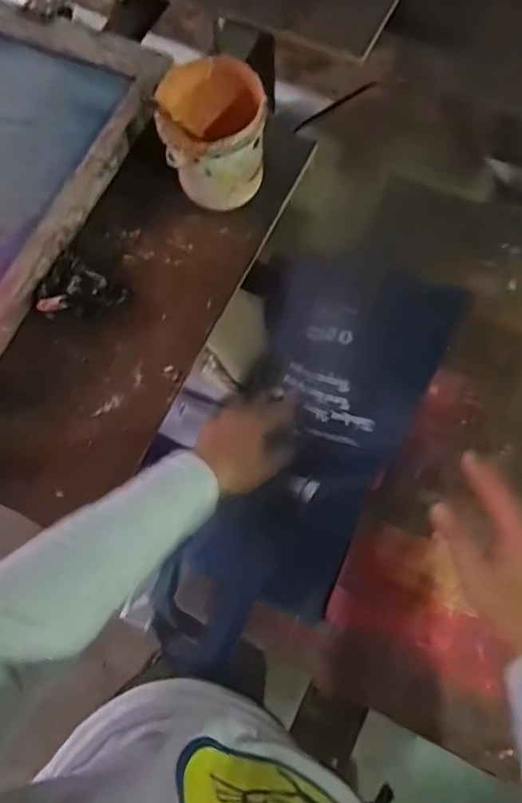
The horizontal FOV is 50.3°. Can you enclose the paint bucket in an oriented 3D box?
[{"bbox_3d":[-0.055,-0.319,0.687,0.126,0.121,0.134,-9,73,-2],"label":"paint bucket"}]

